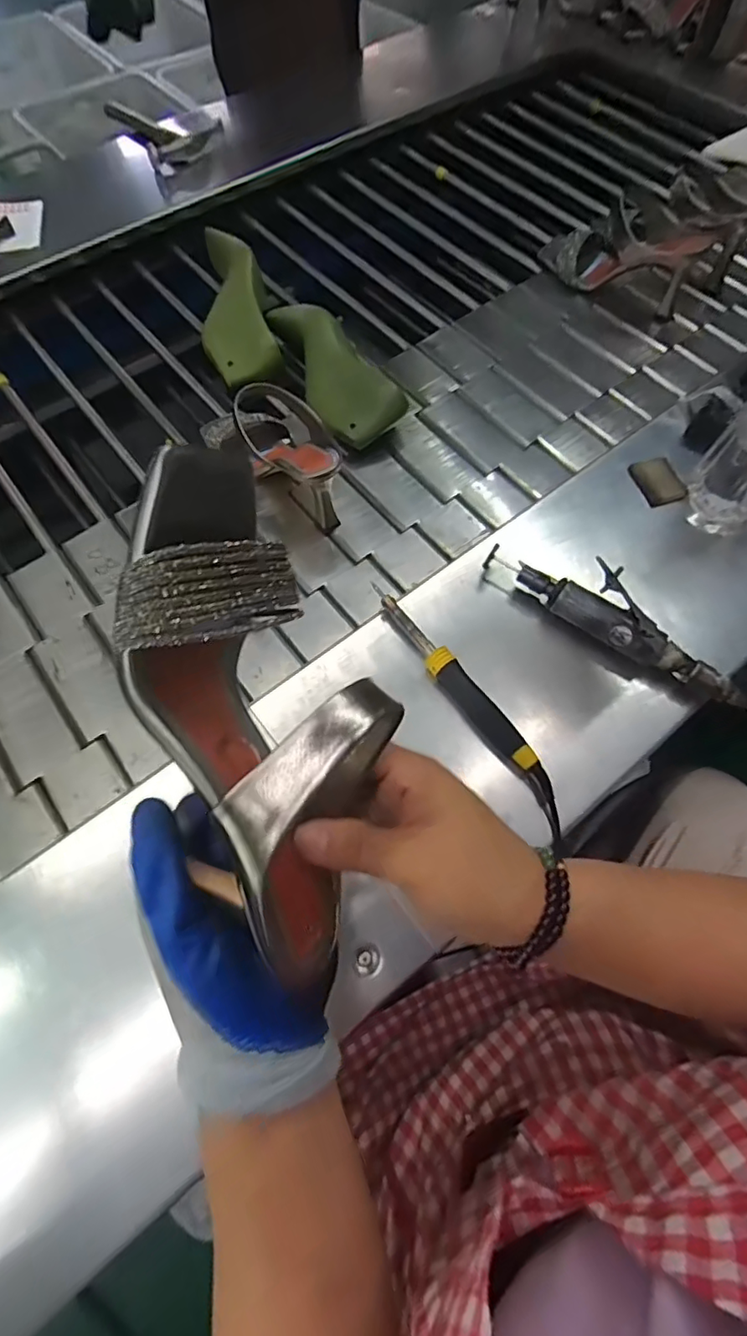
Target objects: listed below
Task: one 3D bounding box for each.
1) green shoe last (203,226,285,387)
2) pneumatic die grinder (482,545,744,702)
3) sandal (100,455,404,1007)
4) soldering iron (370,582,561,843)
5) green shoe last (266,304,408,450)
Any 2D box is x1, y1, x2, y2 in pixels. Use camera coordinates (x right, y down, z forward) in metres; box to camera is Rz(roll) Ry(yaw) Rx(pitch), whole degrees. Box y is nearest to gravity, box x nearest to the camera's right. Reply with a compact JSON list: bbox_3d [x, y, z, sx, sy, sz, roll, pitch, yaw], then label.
[{"bbox_3d":[-0.179,-0.469,0.721,0.092,0.066,0.232,-11,65,-4],"label":"green shoe last"},{"bbox_3d":[0.209,-0.045,0.500,0.240,0.054,0.046,36,70,14],"label":"pneumatic die grinder"},{"bbox_3d":[-0.045,0.017,0.237,0.094,0.085,0.226,-18,89,-7],"label":"sandal"},{"bbox_3d":[0.081,0.026,0.480,0.027,0.032,0.253,-32,70,-14],"label":"soldering iron"},{"bbox_3d":[-0.048,-0.364,0.683,0.094,0.070,0.236,-21,66,-8],"label":"green shoe last"}]

